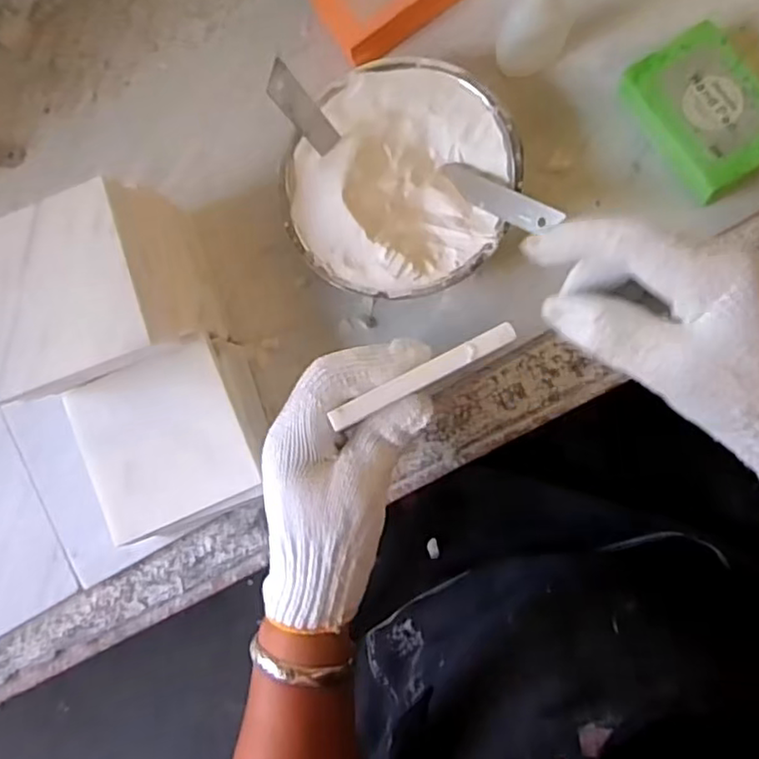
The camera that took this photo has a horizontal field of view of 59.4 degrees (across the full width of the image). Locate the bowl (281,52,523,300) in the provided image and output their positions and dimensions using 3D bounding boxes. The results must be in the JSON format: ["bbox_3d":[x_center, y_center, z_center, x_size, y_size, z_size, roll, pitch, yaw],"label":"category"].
[{"bbox_3d":[0.015,-0.123,0.431,0.138,0.048,0.144,-1,85,7],"label":"bowl"}]

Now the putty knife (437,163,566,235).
[{"bbox_3d":[0.071,-0.110,0.405,0.018,0.008,0.095,-50,52,1],"label":"putty knife"}]

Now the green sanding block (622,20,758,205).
[{"bbox_3d":[0.197,-0.159,0.407,0.062,0.034,0.093,-29,82,4],"label":"green sanding block"}]

